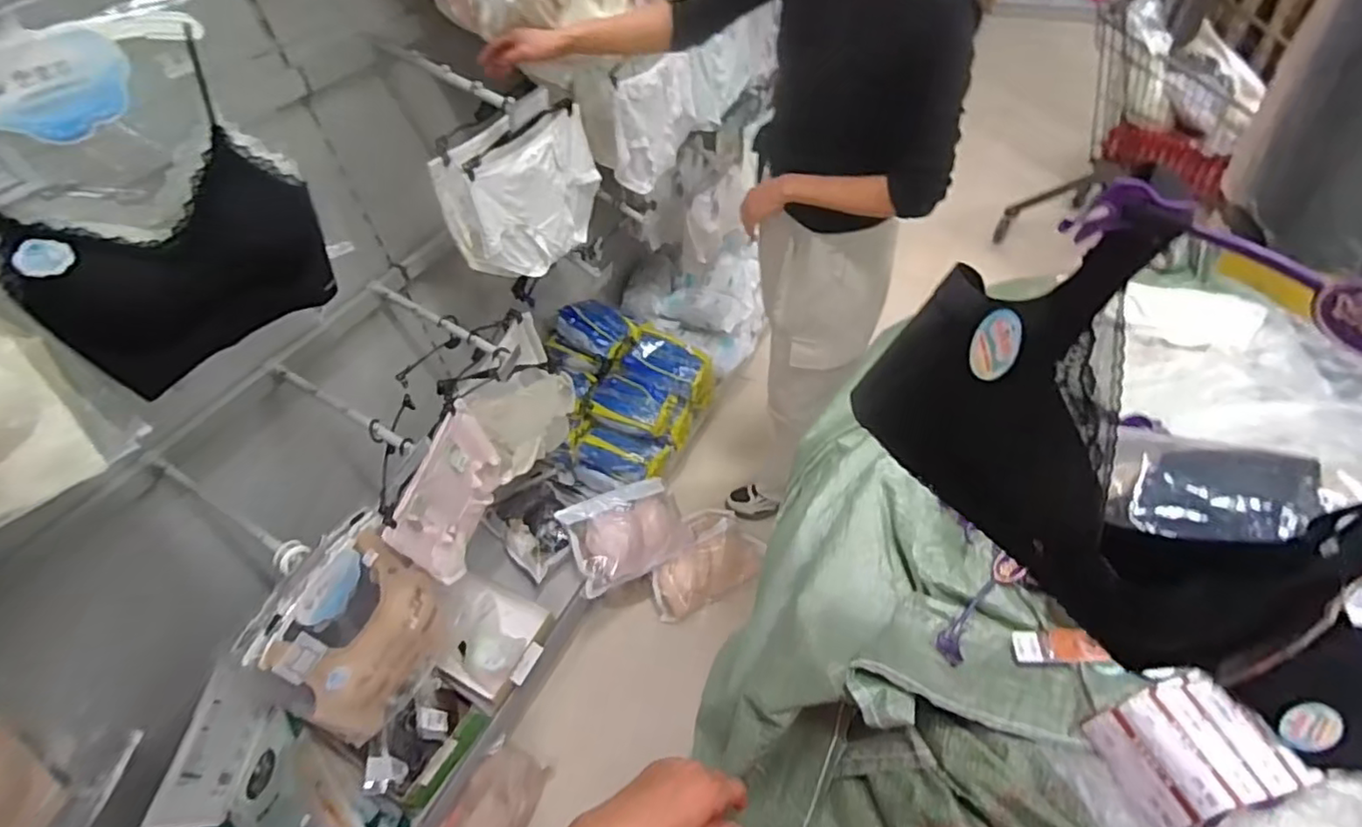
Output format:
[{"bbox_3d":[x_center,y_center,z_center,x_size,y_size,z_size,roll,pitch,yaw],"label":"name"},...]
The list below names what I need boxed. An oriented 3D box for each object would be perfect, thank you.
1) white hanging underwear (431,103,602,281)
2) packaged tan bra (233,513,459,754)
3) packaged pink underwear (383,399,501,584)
[{"bbox_3d":[-0.323,-0.442,1.278,0.095,0.285,0.324,31,59,28],"label":"white hanging underwear"},{"bbox_3d":[-0.576,0.392,1.129,0.060,0.390,0.294,3,43,31],"label":"packaged tan bra"},{"bbox_3d":[-0.471,0.178,1.294,0.035,0.263,0.306,8,51,12],"label":"packaged pink underwear"}]

